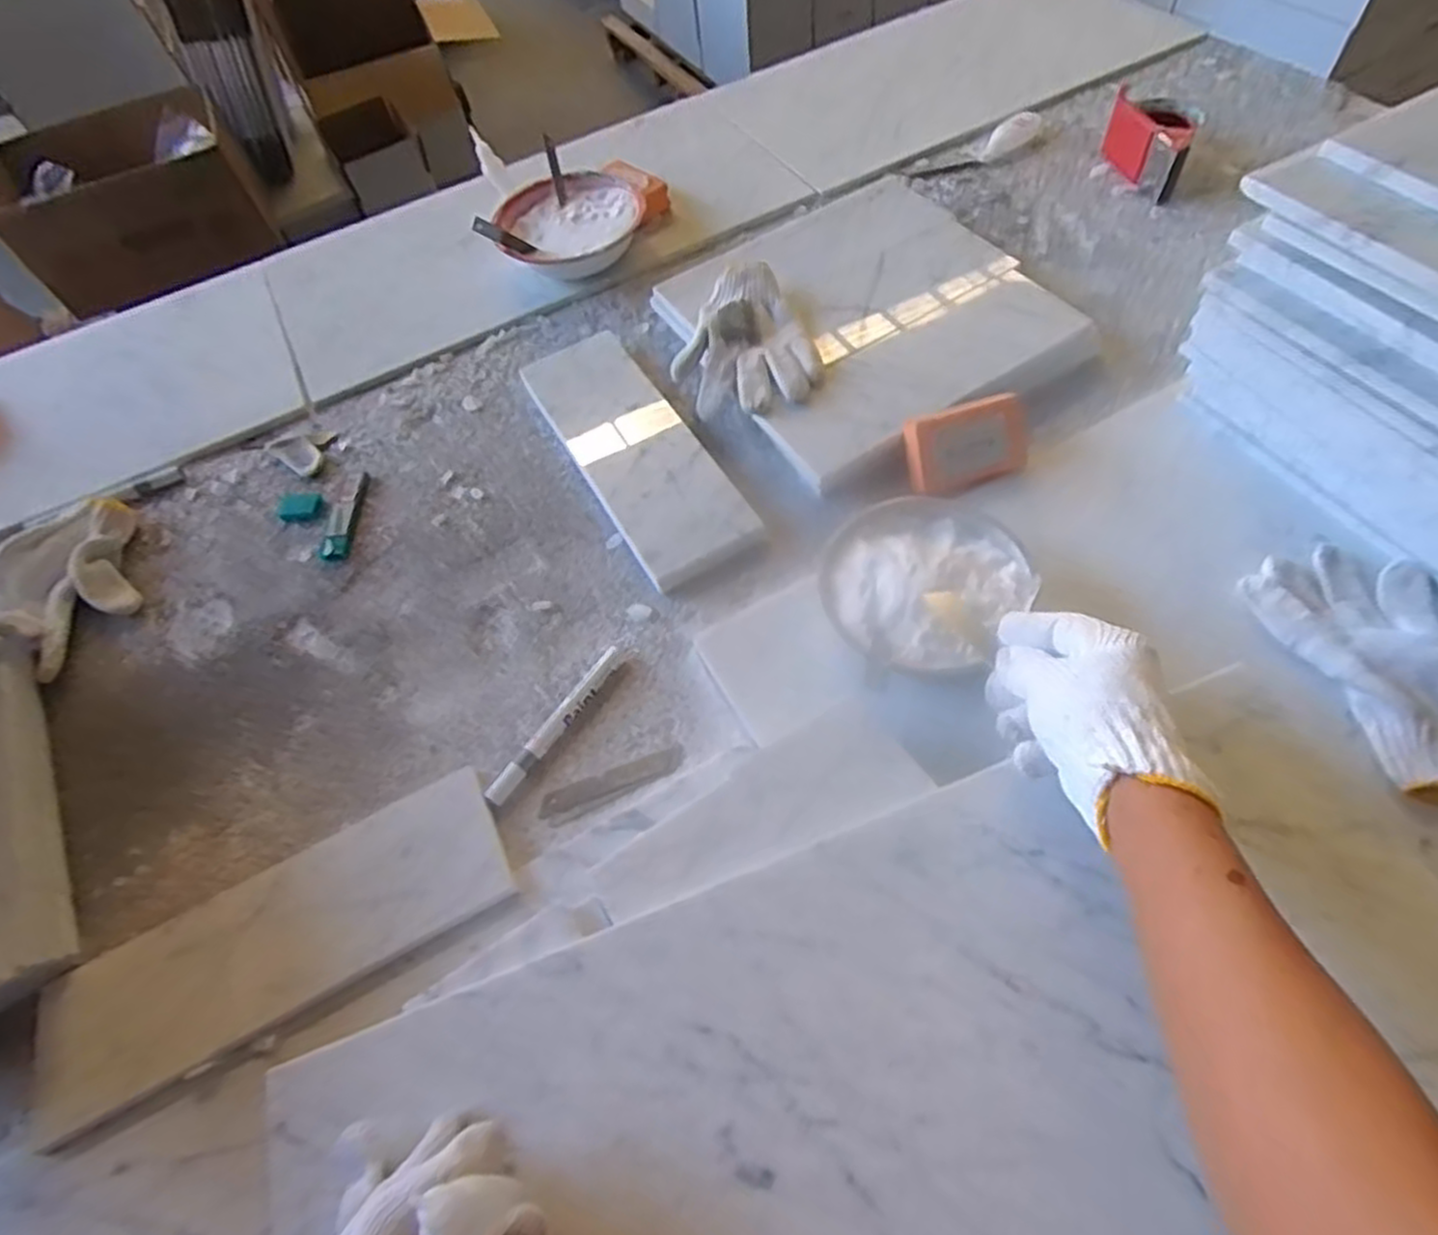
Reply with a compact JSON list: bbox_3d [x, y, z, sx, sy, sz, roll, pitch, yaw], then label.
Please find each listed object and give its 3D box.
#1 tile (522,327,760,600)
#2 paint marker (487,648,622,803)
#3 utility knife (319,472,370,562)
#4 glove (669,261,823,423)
[{"bbox_3d":[-0.082,-0.158,0.699,0.102,0.019,0.308,-33,63,-3],"label":"tile"},{"bbox_3d":[-0.119,0.078,0.567,0.019,0.018,0.143,30,65,21],"label":"paint marker"},{"bbox_3d":[-0.342,-0.095,0.702,0.024,0.007,0.100,3,63,3],"label":"utility knife"},{"bbox_3d":[0.032,-0.248,0.720,0.133,0.071,0.160,6,61,11],"label":"glove"}]

